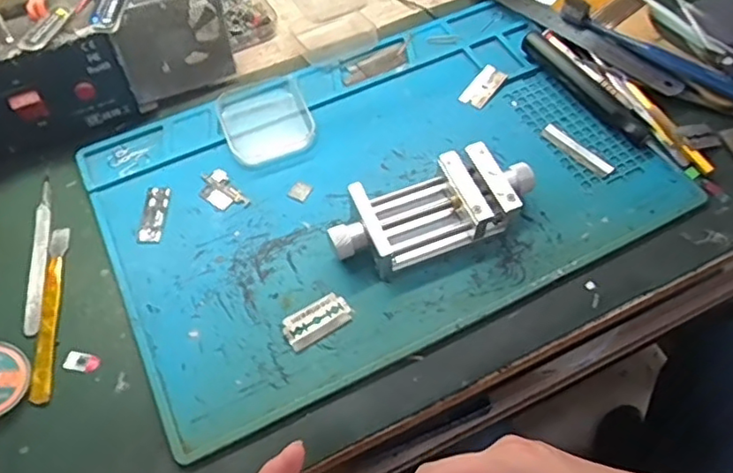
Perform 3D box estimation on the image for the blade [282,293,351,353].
[{"bbox_3d":[-0.030,0.051,0.371,0.042,0.004,0.023,-29,64,-17],"label":"blade"}]

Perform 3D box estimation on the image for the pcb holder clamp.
[{"bbox_3d":[0.041,-0.018,0.390,0.130,0.033,0.052,-18,60,-10],"label":"pcb holder clamp"}]

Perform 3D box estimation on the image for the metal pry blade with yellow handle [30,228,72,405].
[{"bbox_3d":[-0.200,0.045,0.384,0.012,0.004,0.118,-7,60,-5],"label":"metal pry blade with yellow handle"}]

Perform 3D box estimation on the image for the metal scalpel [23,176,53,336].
[{"bbox_3d":[-0.218,0.010,0.406,0.013,0.005,0.121,-9,60,-6],"label":"metal scalpel"}]

